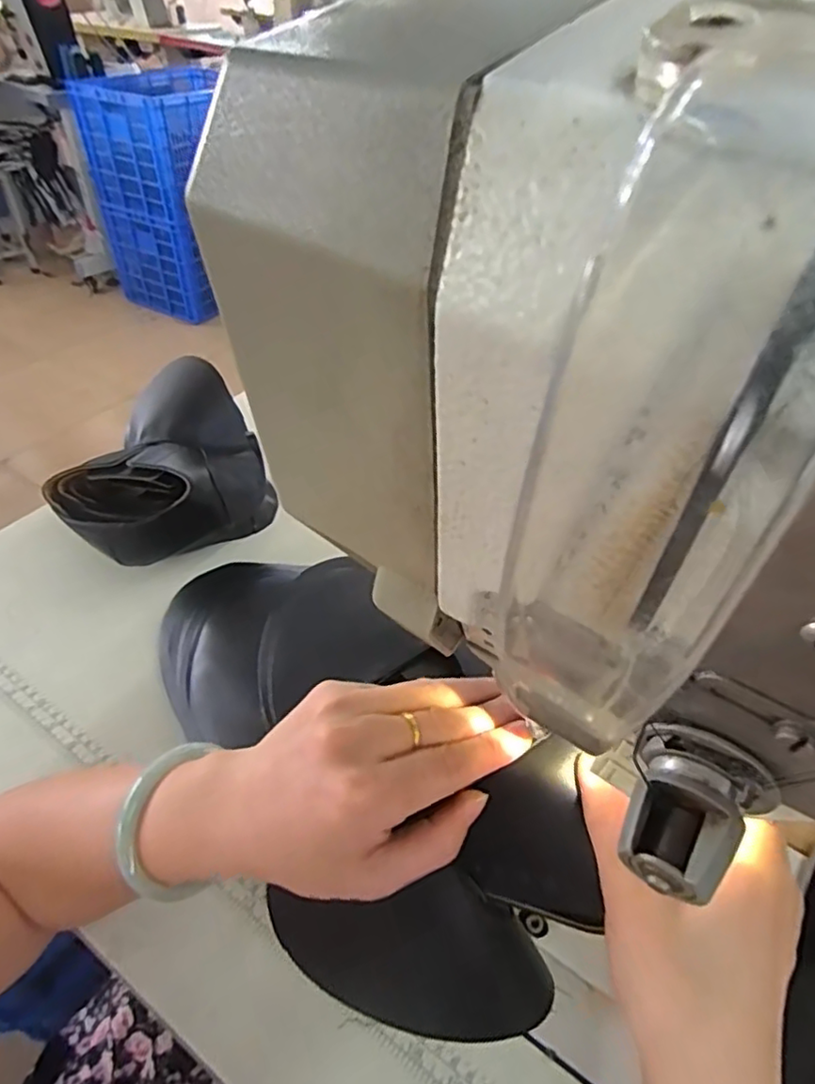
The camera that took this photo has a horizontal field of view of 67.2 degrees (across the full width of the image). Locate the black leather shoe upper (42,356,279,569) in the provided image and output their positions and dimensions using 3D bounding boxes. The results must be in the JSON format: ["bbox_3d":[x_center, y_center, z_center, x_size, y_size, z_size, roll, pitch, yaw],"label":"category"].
[{"bbox_3d":[-0.218,-0.059,0.584,0.143,0.106,0.209,13,45,10],"label":"black leather shoe upper"}]

